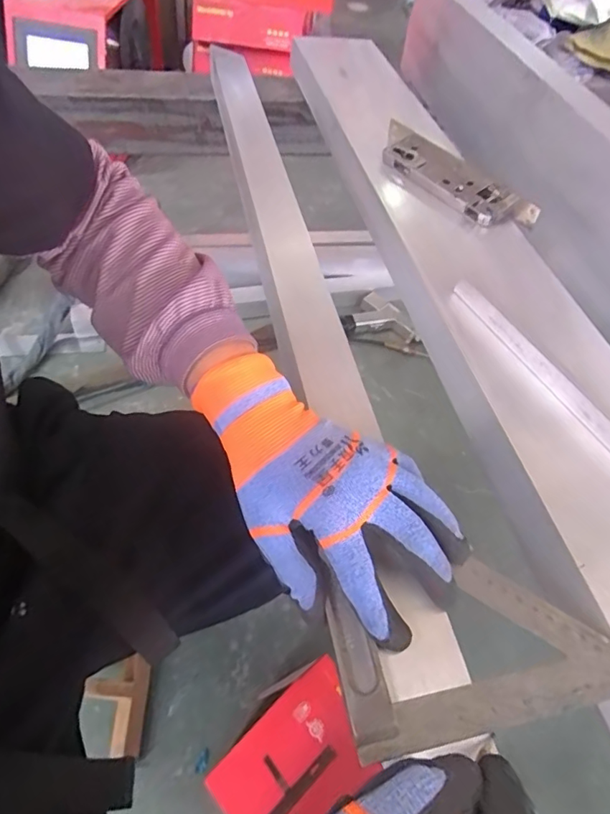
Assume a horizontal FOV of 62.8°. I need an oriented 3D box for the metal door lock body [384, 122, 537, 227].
[{"bbox_3d":[0.169,-0.280,0.608,0.062,0.031,0.228,-26,60,-24],"label":"metal door lock body"}]

